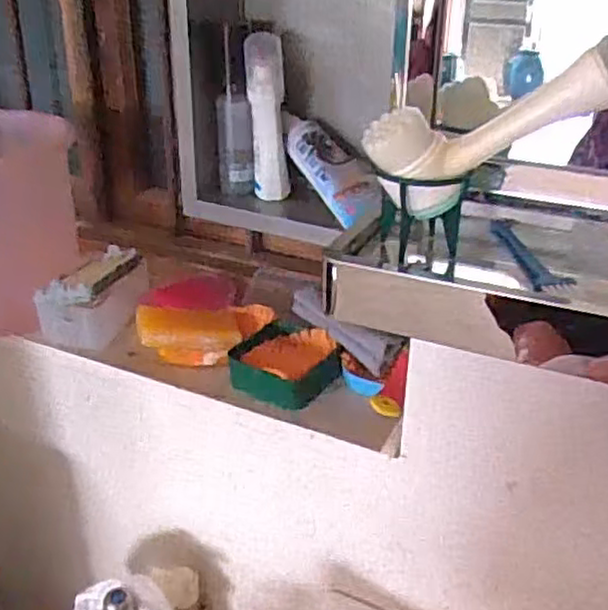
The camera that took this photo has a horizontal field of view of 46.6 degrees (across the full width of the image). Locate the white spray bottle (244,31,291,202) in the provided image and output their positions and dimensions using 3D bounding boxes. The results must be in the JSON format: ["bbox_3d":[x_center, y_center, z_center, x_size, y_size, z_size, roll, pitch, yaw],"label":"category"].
[{"bbox_3d":[-0.030,-0.150,0.579,0.033,0.135,0.024,7,27,10],"label":"white spray bottle"}]

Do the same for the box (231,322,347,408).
[{"bbox_3d":[-0.017,0.052,0.623,0.077,0.035,0.077,21,32,32],"label":"box"}]

